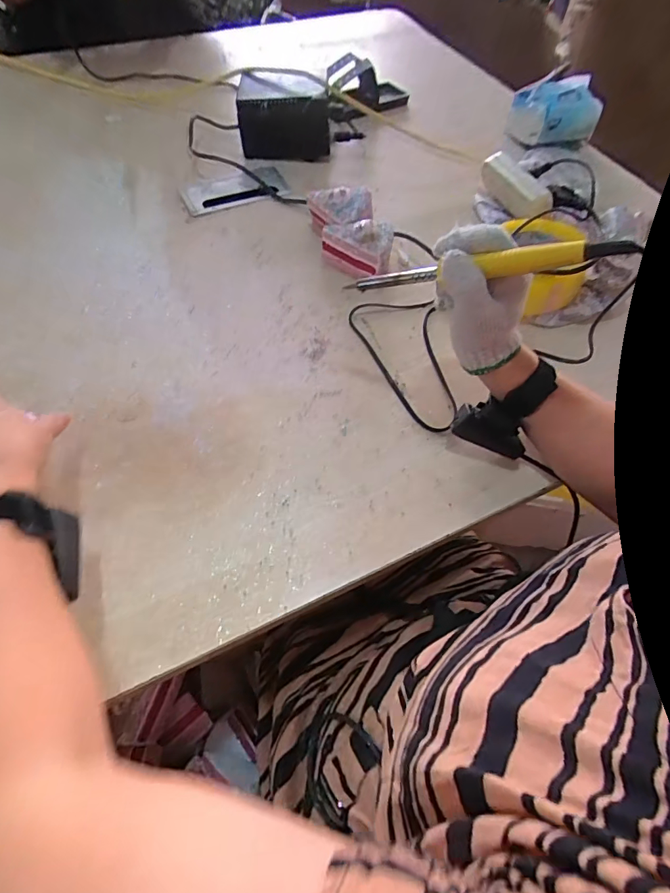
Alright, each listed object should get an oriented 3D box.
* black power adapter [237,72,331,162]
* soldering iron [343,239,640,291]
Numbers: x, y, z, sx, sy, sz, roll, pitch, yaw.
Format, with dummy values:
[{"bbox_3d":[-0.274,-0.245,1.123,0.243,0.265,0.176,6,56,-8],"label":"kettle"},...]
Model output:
[{"bbox_3d":[-0.080,-0.521,0.726,0.142,0.086,0.066,-1,58,-5],"label":"black power adapter"},{"bbox_3d":[0.110,-0.146,0.374,0.229,0.018,0.015,5,52,33],"label":"soldering iron"}]

